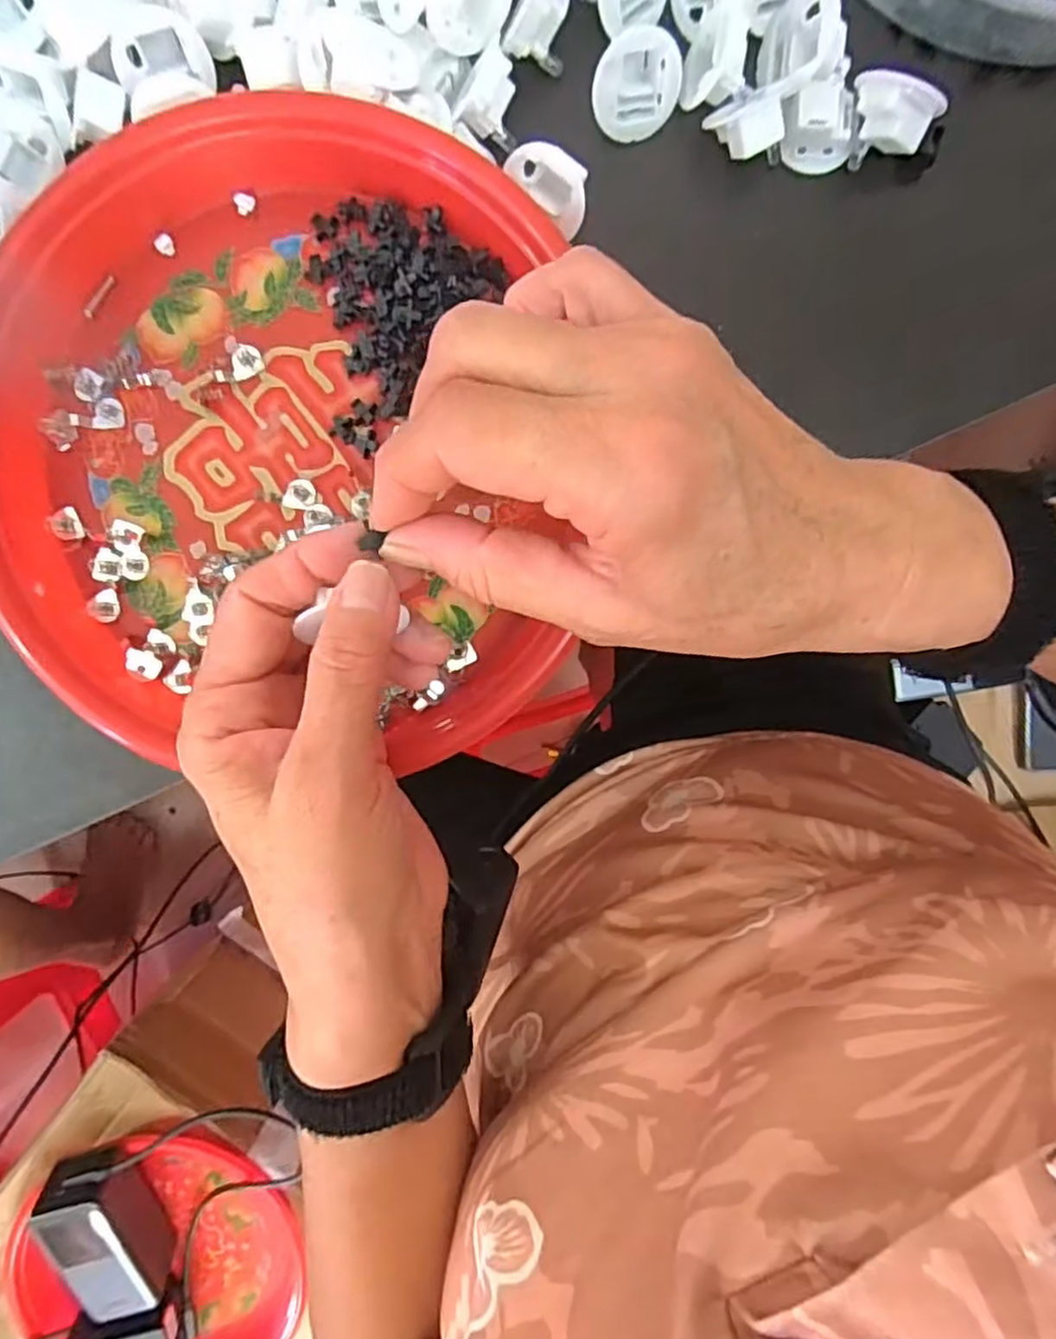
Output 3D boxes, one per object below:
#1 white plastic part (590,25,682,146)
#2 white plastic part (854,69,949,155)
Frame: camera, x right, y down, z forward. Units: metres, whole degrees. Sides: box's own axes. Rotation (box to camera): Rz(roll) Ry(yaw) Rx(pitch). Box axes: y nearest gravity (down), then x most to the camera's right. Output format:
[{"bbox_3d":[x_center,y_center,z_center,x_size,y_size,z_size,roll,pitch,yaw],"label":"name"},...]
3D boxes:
[{"bbox_3d":[0.039,-0.216,0.254,0.032,0.013,0.032,-11,139,-10],"label":"white plastic part"},{"bbox_3d":[0.133,-0.203,0.251,0.031,0.026,0.014,26,94,-2],"label":"white plastic part"}]

